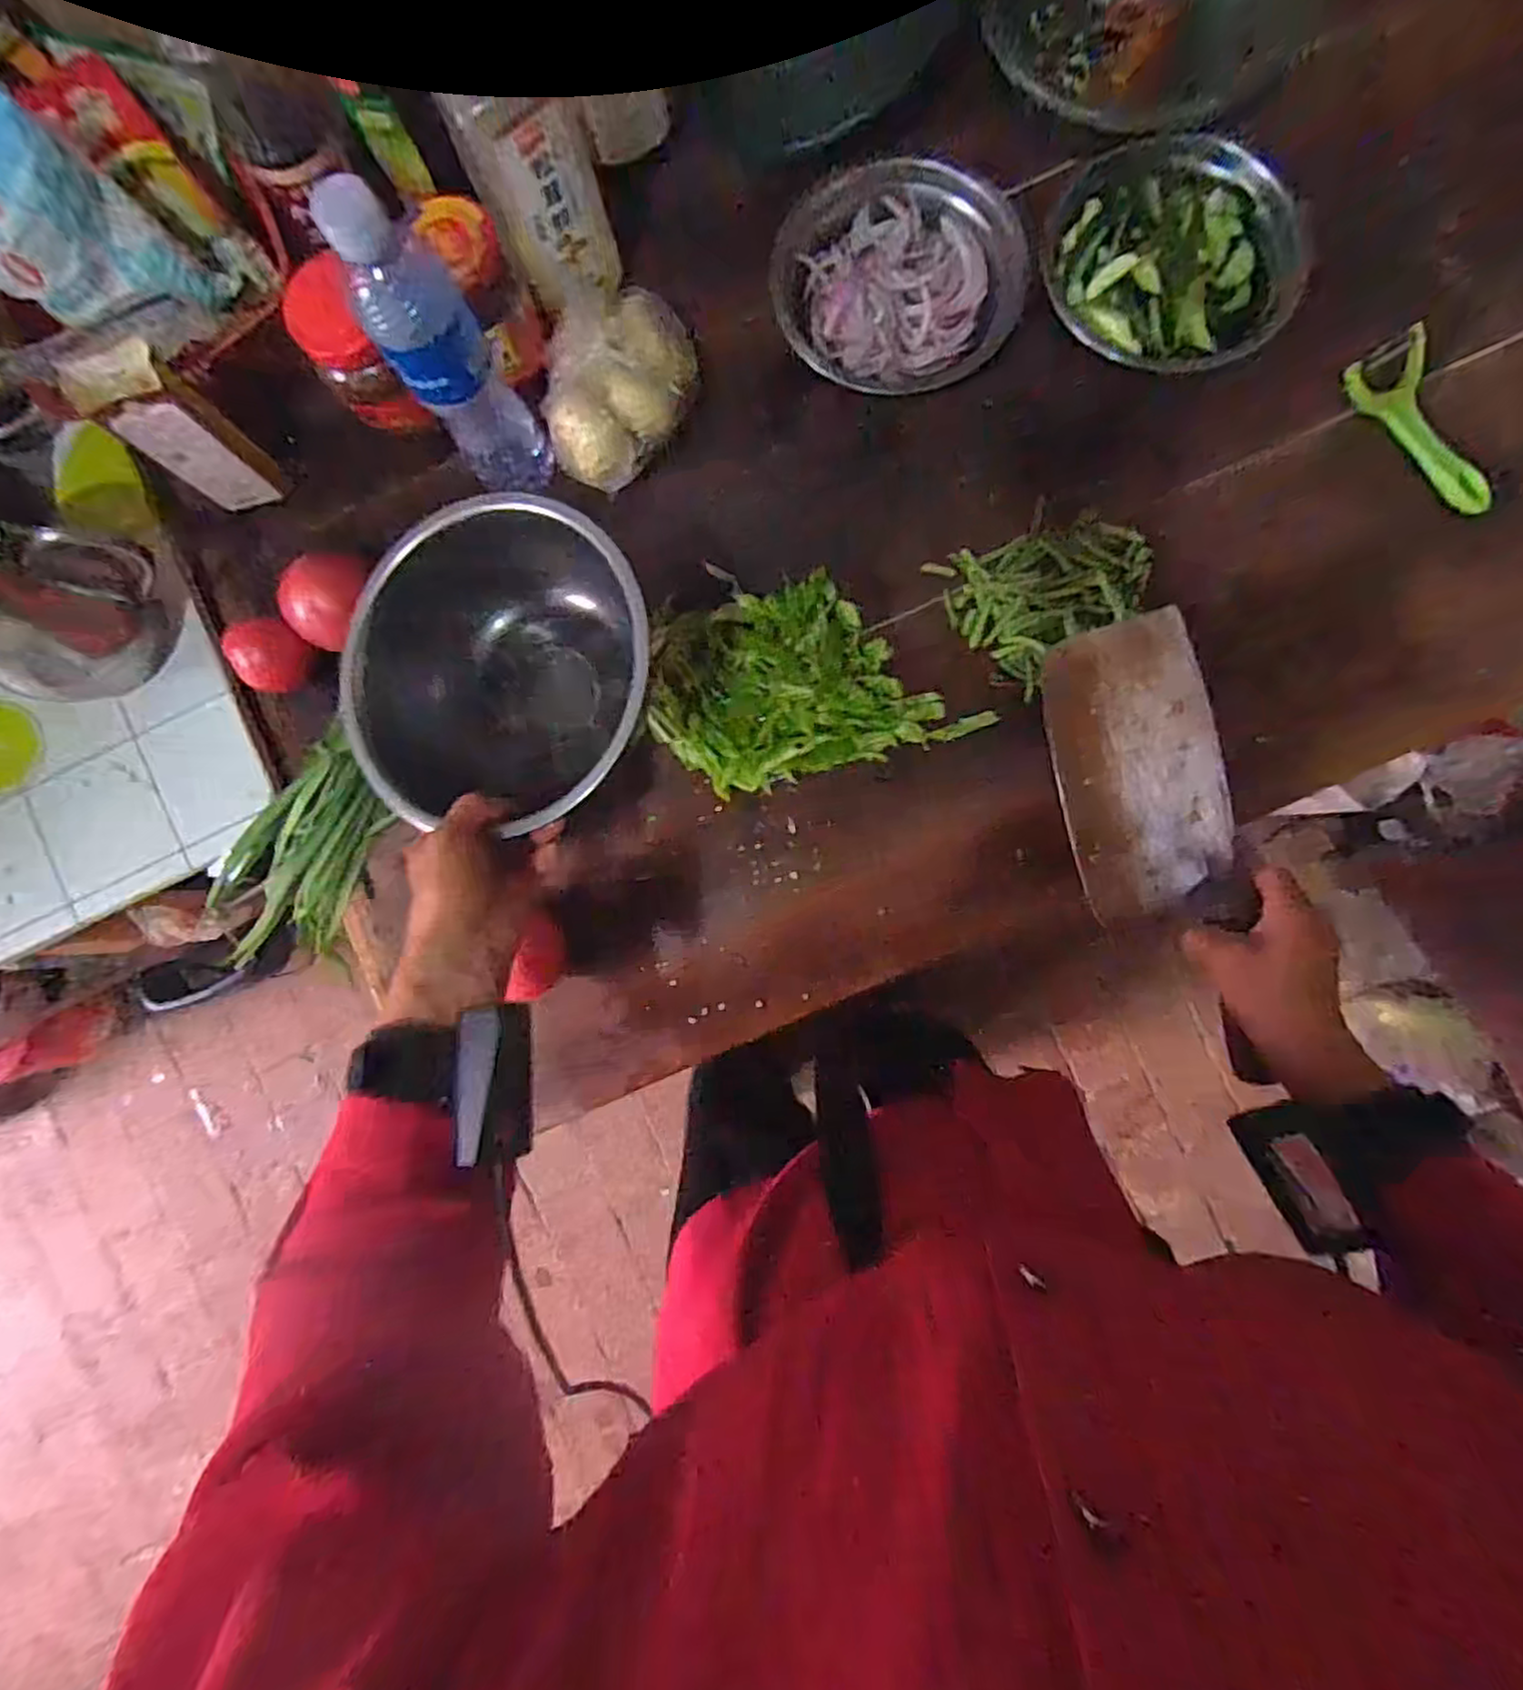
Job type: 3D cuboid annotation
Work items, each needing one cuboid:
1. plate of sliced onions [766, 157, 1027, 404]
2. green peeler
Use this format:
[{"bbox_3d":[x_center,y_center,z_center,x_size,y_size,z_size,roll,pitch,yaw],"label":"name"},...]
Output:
[{"bbox_3d":[0.105,-0.441,0.555,0.186,0.040,0.153,-10,87,0],"label":"plate of sliced onions"},{"bbox_3d":[0.506,-0.316,0.542,0.052,0.021,0.143,-32,88,-1],"label":"green peeler"}]

